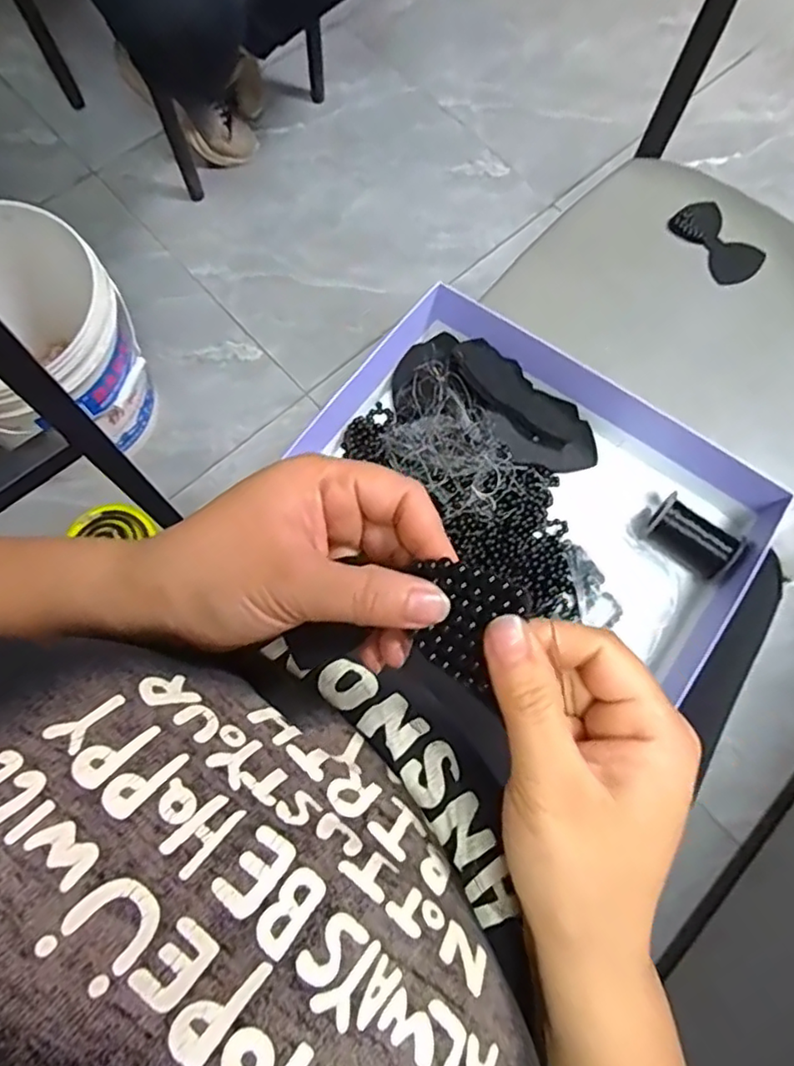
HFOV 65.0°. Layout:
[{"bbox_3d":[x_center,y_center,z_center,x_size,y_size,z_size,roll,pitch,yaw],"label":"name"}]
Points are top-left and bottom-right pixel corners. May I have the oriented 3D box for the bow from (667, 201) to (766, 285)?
[{"bbox_3d":[0.322,-0.292,0.628,0.061,0.013,0.094,-35,75,-11],"label":"bow"}]

